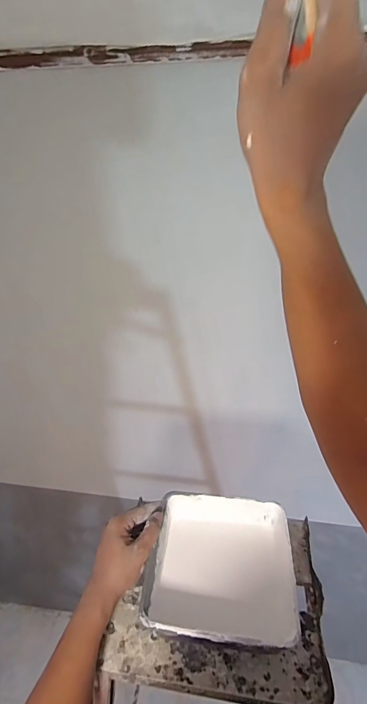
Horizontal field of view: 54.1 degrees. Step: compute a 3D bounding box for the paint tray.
[{"bbox_3d":[0.054,0.322,0.530,0.194,0.083,0.200,3,30,8],"label":"paint tray"}]

